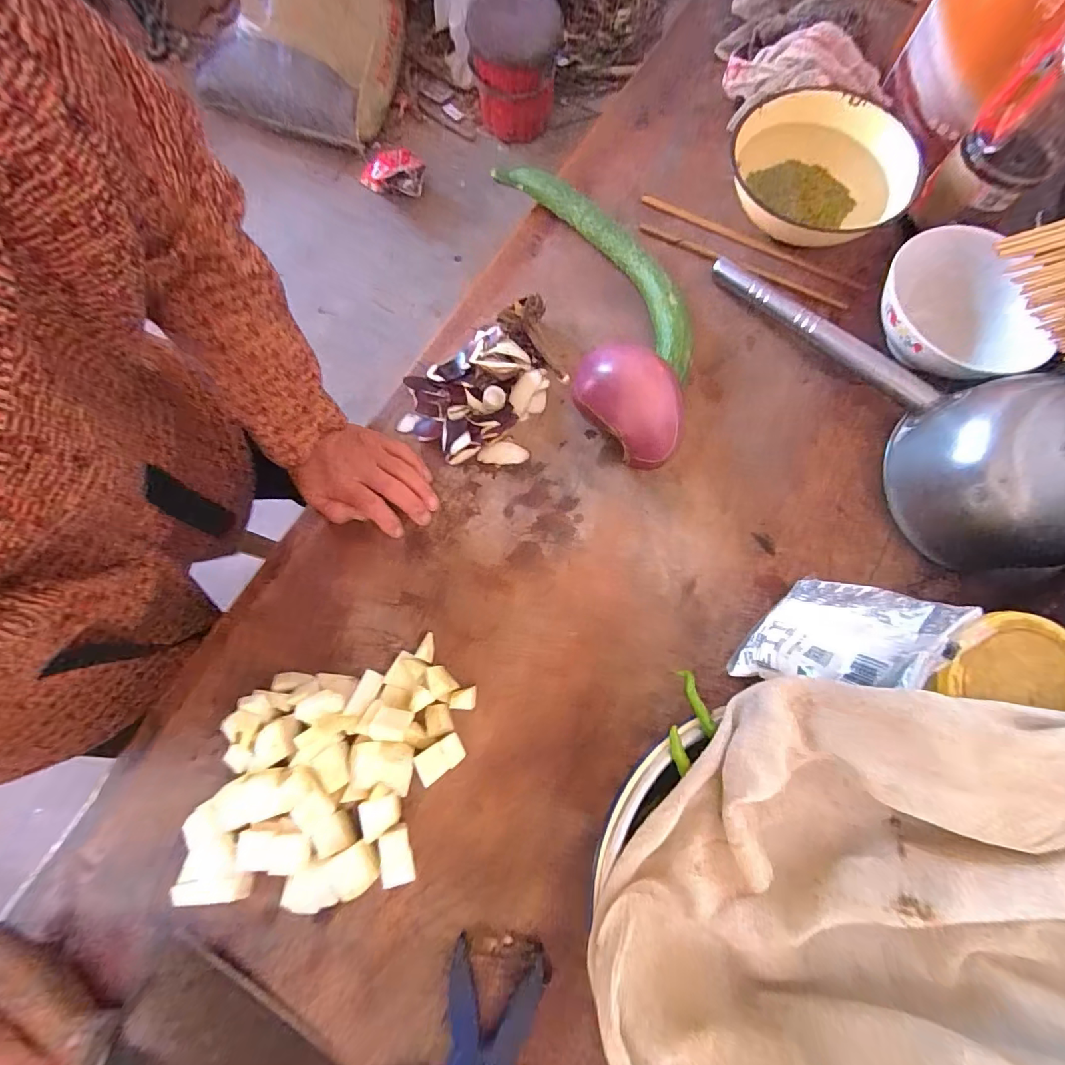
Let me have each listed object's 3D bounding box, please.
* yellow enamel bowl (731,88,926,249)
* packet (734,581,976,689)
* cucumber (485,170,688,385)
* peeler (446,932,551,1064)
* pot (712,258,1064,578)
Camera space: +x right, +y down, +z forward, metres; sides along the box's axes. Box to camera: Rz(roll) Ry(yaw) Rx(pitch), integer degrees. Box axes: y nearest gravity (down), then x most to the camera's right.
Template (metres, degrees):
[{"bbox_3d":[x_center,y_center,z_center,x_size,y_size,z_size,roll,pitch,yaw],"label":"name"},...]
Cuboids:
[{"bbox_3d":[0.284,-0.357,0.498,0.164,0.083,0.177,0,76,-1],"label":"yellow enamel bowl"},{"bbox_3d":[0.218,0.075,0.342,0.098,0.132,0.024,-48,111,-11],"label":"packet"},{"bbox_3d":[0.071,-0.294,0.505,0.064,0.036,0.322,-32,79,-9],"label":"cucumber"},{"bbox_3d":[-0.034,0.365,0.325,0.065,0.013,0.152,11,76,2],"label":"peeler"},{"bbox_3d":[0.331,-0.142,0.426,0.140,0.099,0.390,-30,78,-8],"label":"pot"}]

